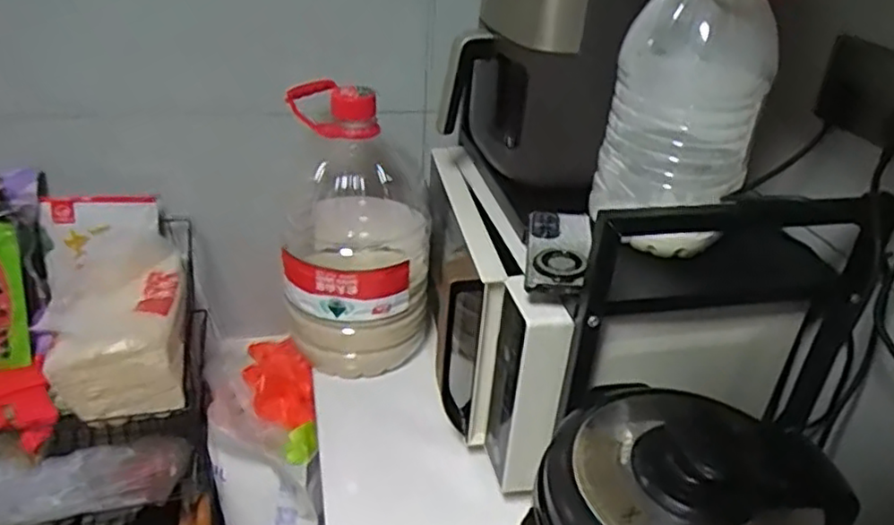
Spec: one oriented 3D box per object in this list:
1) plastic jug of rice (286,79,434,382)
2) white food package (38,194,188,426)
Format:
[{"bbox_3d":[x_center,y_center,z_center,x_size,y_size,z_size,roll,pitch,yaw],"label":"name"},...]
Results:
[{"bbox_3d":[-0.139,-0.051,1.052,0.212,0.421,0.236,-3,32,-11],"label":"plastic jug of rice"},{"bbox_3d":[-0.484,0.063,0.994,0.182,0.120,0.335,-10,53,-22],"label":"white food package"}]

